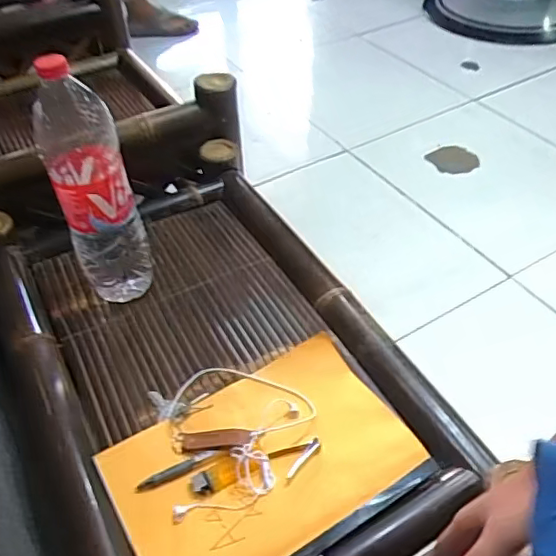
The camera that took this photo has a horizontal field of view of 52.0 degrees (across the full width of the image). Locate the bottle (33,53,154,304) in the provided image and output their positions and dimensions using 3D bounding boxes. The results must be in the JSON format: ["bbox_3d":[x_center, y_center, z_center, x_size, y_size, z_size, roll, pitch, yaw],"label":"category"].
[{"bbox_3d":[-0.217,-0.101,0.680,0.088,0.309,0.094,-17,50,-13],"label":"bottle"}]

